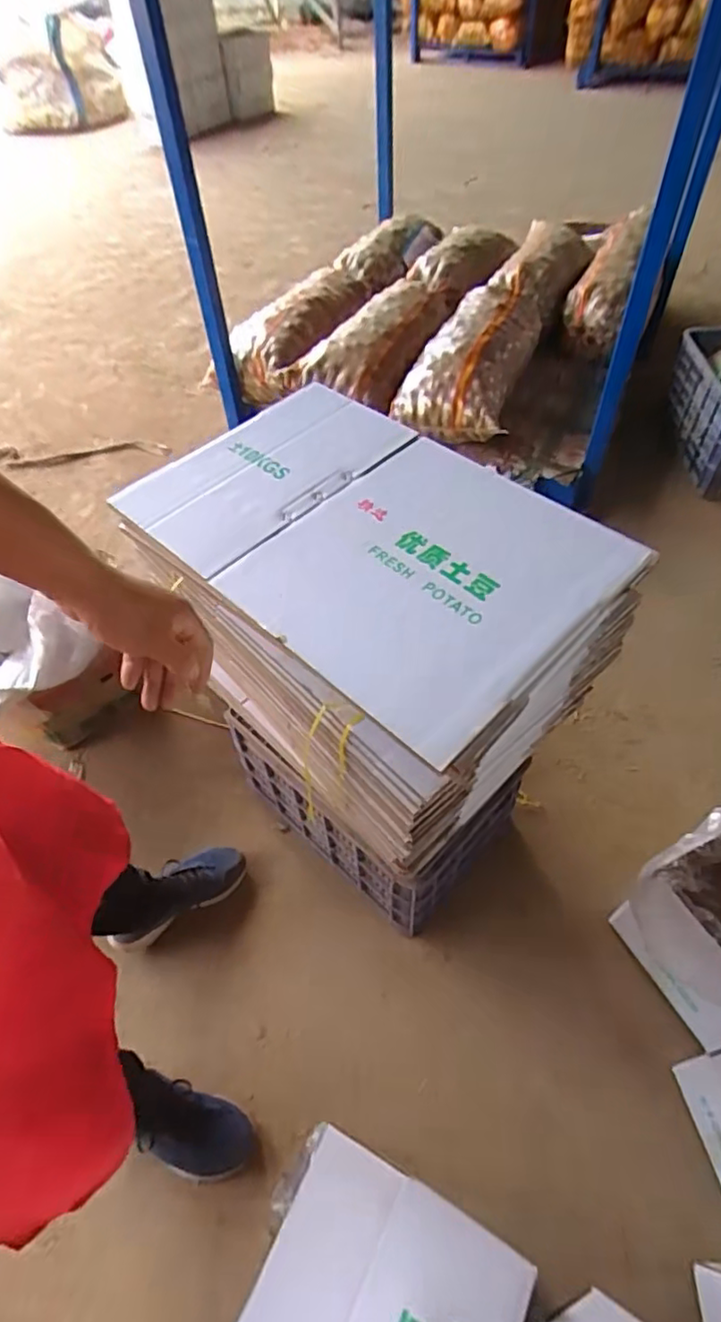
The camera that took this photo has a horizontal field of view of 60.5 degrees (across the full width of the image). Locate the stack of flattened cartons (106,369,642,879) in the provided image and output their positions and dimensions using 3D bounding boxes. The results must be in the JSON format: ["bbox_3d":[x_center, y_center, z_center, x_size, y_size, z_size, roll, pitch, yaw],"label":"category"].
[{"bbox_3d":[0.025,-0.056,1.005,0.454,0.440,0.633,-39,60,-21],"label":"stack of flattened cartons"}]

